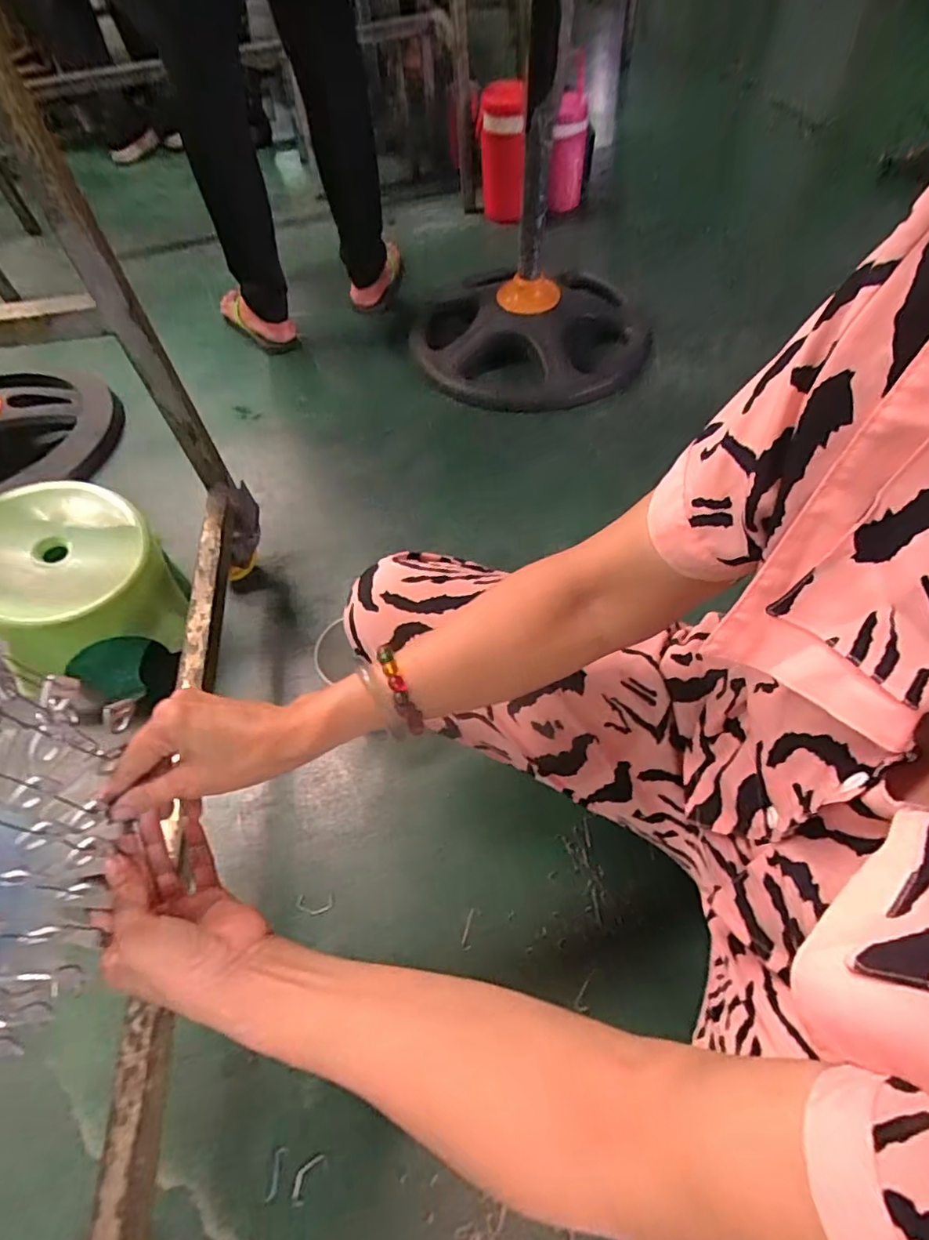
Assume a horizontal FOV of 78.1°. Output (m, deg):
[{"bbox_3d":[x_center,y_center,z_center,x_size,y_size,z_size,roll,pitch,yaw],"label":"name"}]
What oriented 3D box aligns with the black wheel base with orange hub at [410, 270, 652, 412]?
[{"bbox_3d":[0.138,-0.598,1.157,0.465,0.118,0.429,11,59,9],"label":"black wheel base with orange hub"}]

